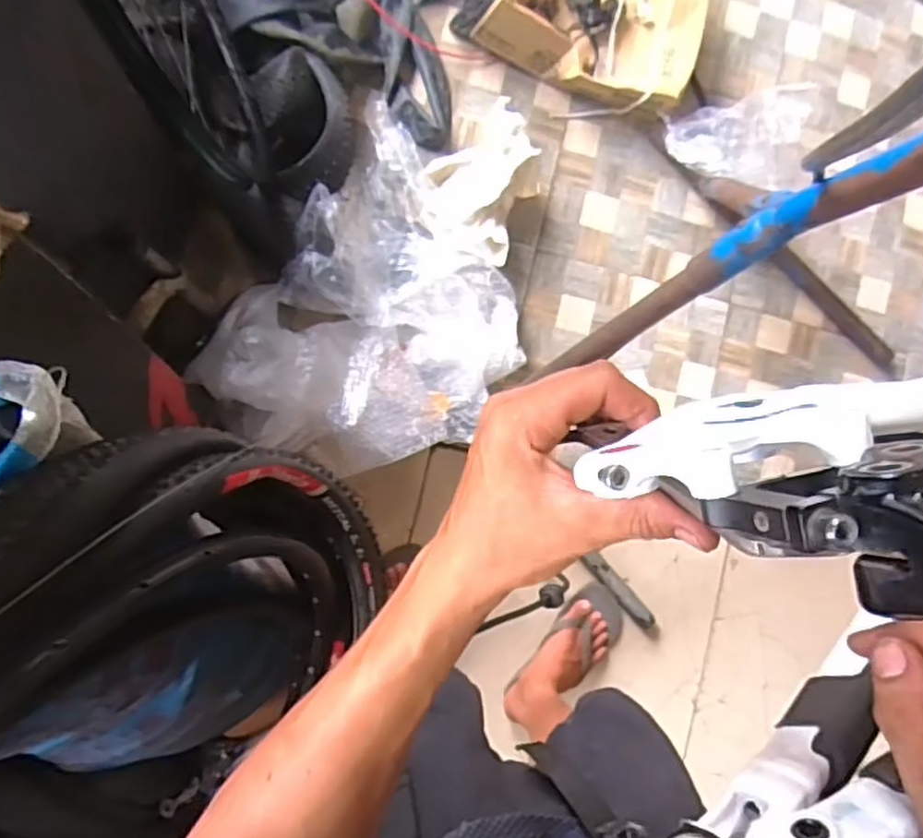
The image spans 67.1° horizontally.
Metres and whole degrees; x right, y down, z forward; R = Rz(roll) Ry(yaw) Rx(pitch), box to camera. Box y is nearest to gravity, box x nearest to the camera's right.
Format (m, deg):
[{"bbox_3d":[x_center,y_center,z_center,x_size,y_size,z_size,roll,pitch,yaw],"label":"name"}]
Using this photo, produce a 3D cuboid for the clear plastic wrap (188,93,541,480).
[{"bbox_3d":[-0.074,-0.230,1.170,0.453,0.157,0.742,32,83,-6],"label":"clear plastic wrap"}]

